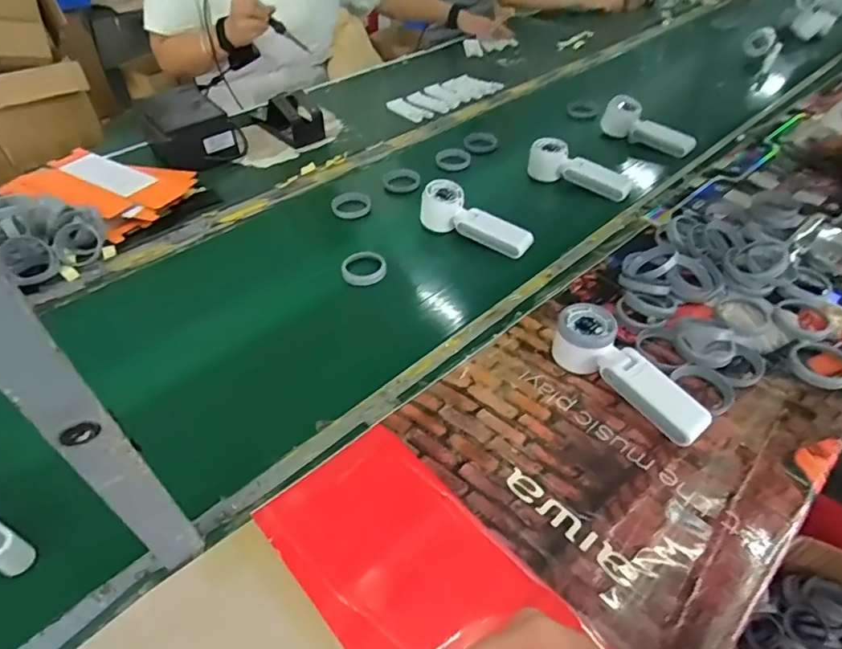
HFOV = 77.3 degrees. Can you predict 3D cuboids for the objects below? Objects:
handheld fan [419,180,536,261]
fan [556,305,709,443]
[{"bbox_3d":[0.078,-0.145,0.739,0.167,0.062,0.051,25,50,24],"label":"handheld fan"},{"bbox_3d":[0.204,0.047,0.525,0.055,0.053,0.169,-28,50,-24],"label":"fan"}]

